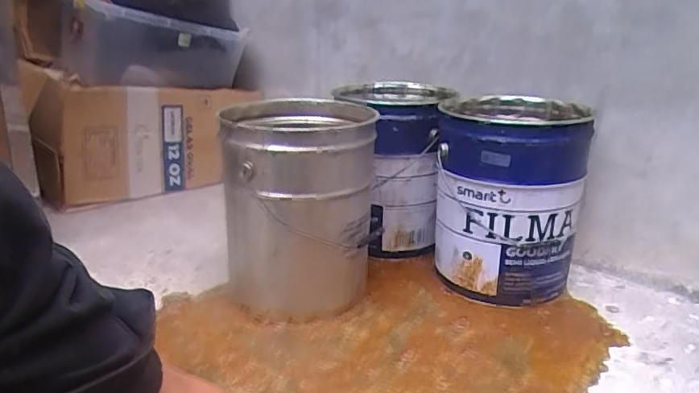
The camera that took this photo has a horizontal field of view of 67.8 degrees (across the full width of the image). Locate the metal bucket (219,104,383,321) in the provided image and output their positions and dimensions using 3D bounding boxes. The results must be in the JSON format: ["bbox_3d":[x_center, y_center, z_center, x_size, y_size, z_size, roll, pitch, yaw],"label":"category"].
[{"bbox_3d":[-0.091,0.024,1.020,0.269,0.366,0.285,0,20,0],"label":"metal bucket"}]

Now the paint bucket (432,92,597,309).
[{"bbox_3d":[0.315,0.008,1.063,0.273,0.369,0.282,4,20,11],"label":"paint bucket"}]

